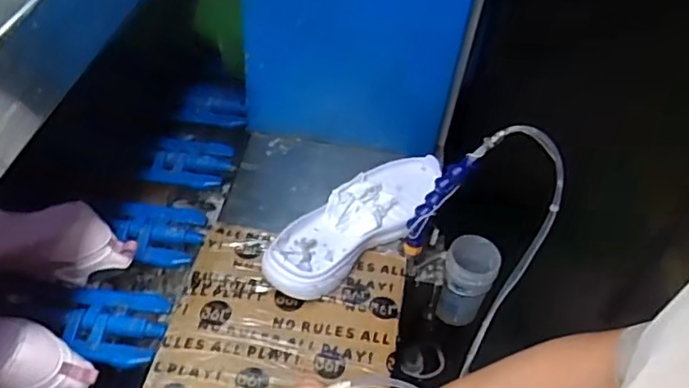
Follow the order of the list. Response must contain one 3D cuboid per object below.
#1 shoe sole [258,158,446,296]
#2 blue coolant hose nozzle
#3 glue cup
[{"bbox_3d":[0.018,0.033,0.742,0.093,0.044,0.281,38,52,26],"label":"shoe sole"},{"bbox_3d":[0.108,0.013,0.714,0.028,0.147,0.023,2,39,-40],"label":"blue coolant hose nozzle"},{"bbox_3d":[0.170,0.123,0.842,0.070,0.115,0.080,19,46,11],"label":"glue cup"}]

